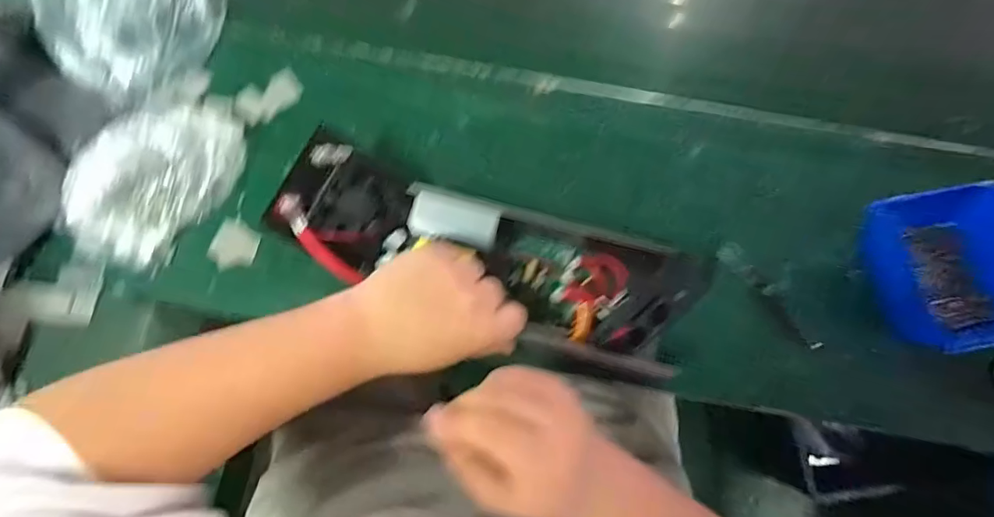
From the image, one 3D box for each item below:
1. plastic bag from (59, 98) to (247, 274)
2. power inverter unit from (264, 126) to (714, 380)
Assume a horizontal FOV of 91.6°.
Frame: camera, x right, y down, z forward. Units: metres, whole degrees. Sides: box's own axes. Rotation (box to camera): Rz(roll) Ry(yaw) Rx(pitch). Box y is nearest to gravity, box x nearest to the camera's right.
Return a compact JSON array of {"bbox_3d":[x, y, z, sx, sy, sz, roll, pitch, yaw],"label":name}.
[{"bbox_3d":[-0.308,-0.074,0.434,0.103,0.042,0.171,33,77,8],"label":"plastic bag"},{"bbox_3d":[-0.007,-0.004,0.397,0.337,0.077,0.105,18,75,-5],"label":"power inverter unit"}]

